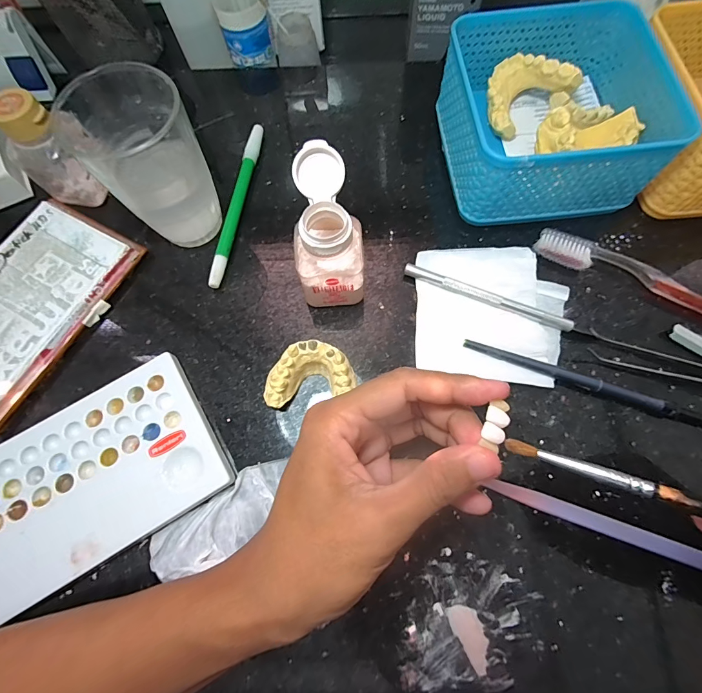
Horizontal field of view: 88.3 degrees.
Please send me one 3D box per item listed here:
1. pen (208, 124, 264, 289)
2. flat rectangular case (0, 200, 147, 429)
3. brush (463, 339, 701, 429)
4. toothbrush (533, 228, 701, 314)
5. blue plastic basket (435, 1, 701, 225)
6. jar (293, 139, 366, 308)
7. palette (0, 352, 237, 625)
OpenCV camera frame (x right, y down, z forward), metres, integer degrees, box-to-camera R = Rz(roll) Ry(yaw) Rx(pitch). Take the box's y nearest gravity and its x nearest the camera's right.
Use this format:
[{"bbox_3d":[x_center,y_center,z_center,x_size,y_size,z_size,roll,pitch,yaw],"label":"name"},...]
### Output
[{"bbox_3d":[-0.086,-0.110,0.277,0.009,0.012,0.143,7,71,4],"label":"pen"},{"bbox_3d":[-0.226,-0.029,0.251,0.091,0.016,0.150,28,74,11],"label":"flat rectangular case"},{"bbox_3d":[0.151,0.024,0.225,0.163,0.008,0.009,21,72,9],"label":"brush"},{"bbox_3d":[0.216,-0.038,0.241,0.185,0.012,0.021,26,73,10],"label":"toothbrush"},{"bbox_3d":[0.137,-0.162,0.258,0.128,0.065,0.127,-5,70,0],"label":"blue plastic basket"},{"bbox_3d":[-0.013,-0.069,0.226,0.041,0.076,0.065,-2,70,1],"label":"jar"},{"bbox_3d":[-0.157,0.079,0.214,0.153,0.012,0.094,-30,72,-9],"label":"palette"}]

